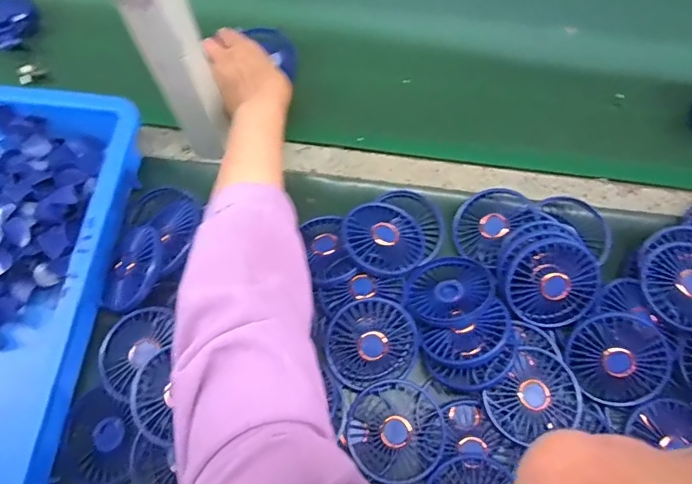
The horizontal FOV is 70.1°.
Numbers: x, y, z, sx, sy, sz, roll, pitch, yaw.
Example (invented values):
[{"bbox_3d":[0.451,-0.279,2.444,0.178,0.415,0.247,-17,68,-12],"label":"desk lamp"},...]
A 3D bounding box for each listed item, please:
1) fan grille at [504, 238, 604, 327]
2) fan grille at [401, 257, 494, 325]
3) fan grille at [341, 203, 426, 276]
[{"bbox_3d":[0.202,0.041,0.478,0.085,0.017,0.085,1,102,3],"label":"fan grille"},{"bbox_3d":[0.105,0.048,0.507,0.088,0.012,0.077,-9,46,6],"label":"fan grille"},{"bbox_3d":[0.041,-0.004,0.515,0.086,0.016,0.086,10,57,-16],"label":"fan grille"}]

